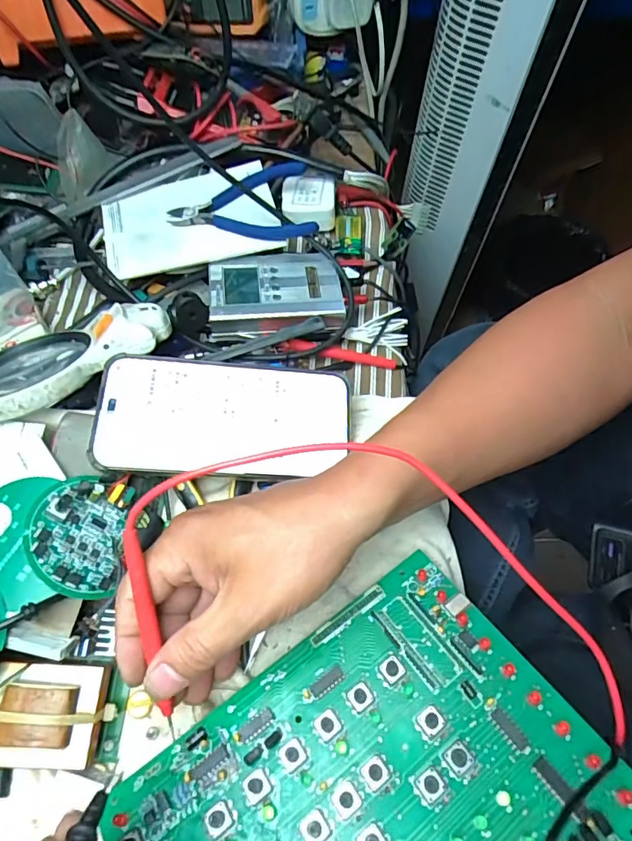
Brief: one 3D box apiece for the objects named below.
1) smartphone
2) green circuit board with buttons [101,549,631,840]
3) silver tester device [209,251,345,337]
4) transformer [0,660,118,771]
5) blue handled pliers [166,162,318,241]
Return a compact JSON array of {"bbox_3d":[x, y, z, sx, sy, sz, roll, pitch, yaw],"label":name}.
[{"bbox_3d":[-0.058,-0.003,0.323,0.160,0.007,0.079,2,71,-9],"label":"smartphone"},{"bbox_3d":[0.025,0.177,0.232,0.213,0.009,0.155,-30,52,-16],"label":"green circuit board with buttons"},{"bbox_3d":[-0.032,-0.100,0.402,0.103,0.037,0.071,-6,64,-5],"label":"silver tester device"},{"bbox_3d":[-0.143,0.158,0.267,0.059,0.035,0.050,8,64,2],"label":"transformer"},{"bbox_3d":[-0.062,-0.177,0.407,0.115,0.020,0.078,-8,64,-5],"label":"blue handled pliers"}]

